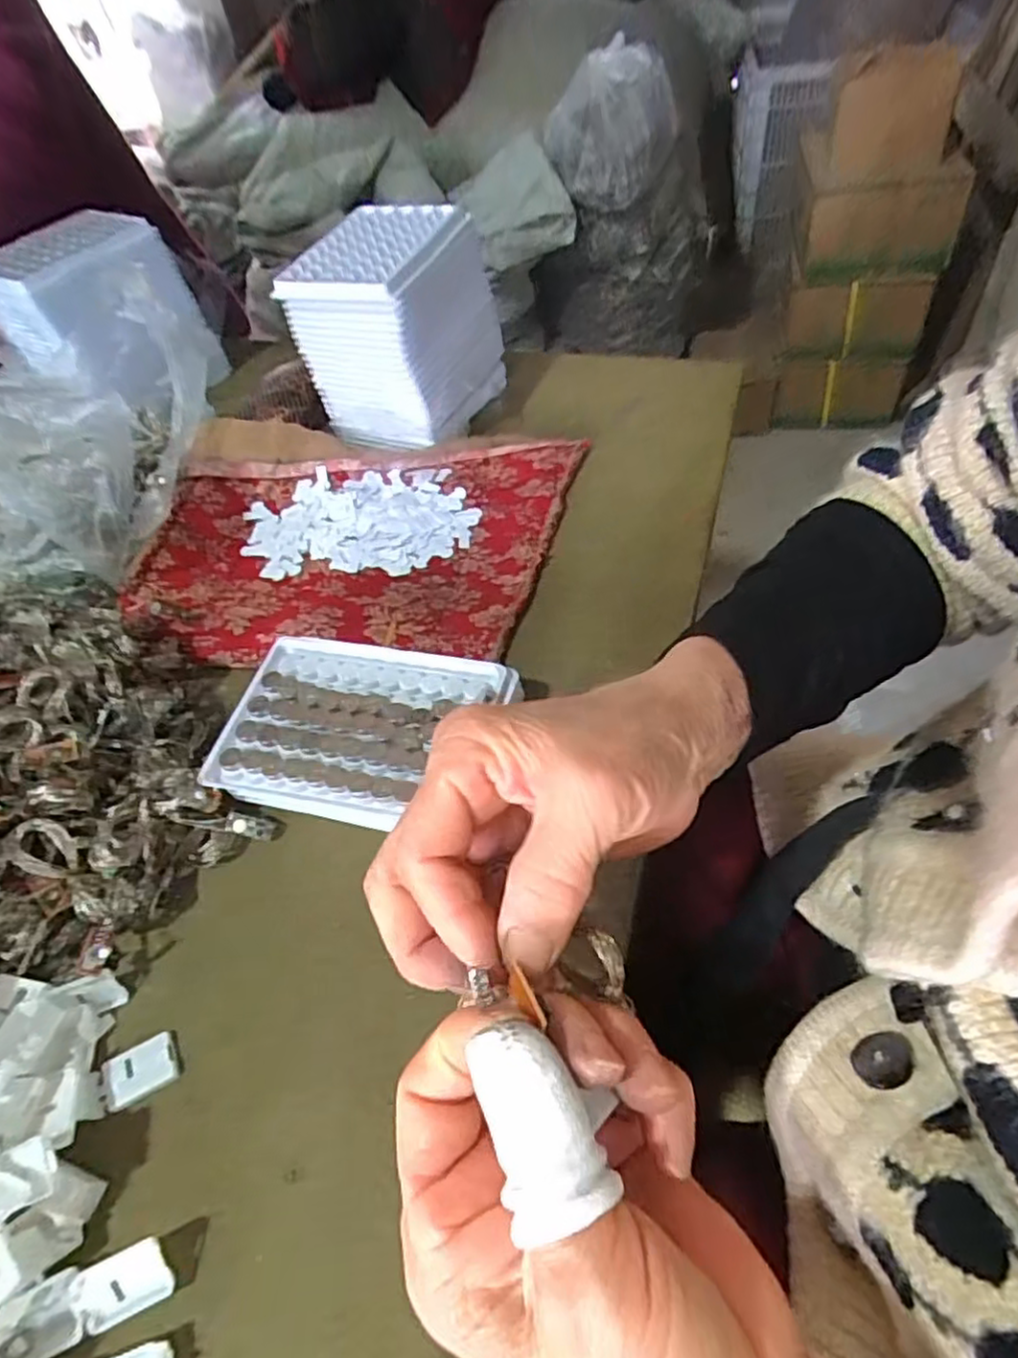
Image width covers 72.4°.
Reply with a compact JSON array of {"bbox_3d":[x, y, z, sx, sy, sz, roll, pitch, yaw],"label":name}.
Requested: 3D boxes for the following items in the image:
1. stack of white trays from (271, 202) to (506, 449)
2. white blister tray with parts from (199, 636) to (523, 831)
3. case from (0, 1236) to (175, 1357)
[{"bbox_3d":[-0.079,-0.261,0.518,0.105,0.119,0.135,15,55,17],"label":"stack of white trays"},{"bbox_3d":[-0.072,0.025,0.348,0.132,0.024,0.091,7,51,13],"label":"white blister tray with parts"},{"bbox_3d":[-0.141,0.204,0.228,0.052,0.011,0.021,-21,51,-11],"label":"case"}]

